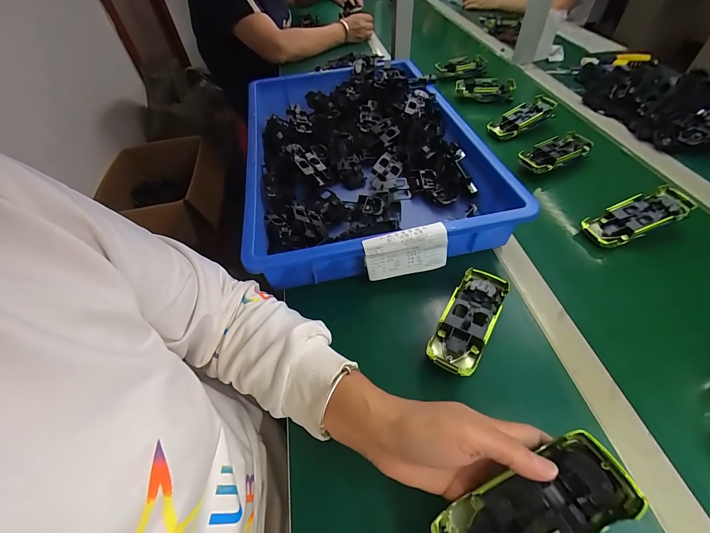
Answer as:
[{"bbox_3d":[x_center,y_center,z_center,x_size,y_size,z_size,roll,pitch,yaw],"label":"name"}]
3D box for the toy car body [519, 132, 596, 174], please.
[{"bbox_3d":[0.360,-0.203,0.559,0.134,0.030,0.061,-25,53,-14],"label":"toy car body"}]

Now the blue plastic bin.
[{"bbox_3d":[0.002,-0.212,0.562,0.359,0.077,0.560,-11,51,-3],"label":"blue plastic bin"}]

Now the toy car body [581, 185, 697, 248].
[{"bbox_3d":[0.404,-0.072,0.449,0.134,0.025,0.056,-25,51,5],"label":"toy car body"}]

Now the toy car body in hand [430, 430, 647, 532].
[{"bbox_3d":[0.121,0.171,0.214,0.131,0.023,0.052,-34,53,5],"label":"toy car body in hand"}]

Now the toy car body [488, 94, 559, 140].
[{"bbox_3d":[0.351,-0.310,0.642,0.146,0.026,0.054,-28,52,0],"label":"toy car body"}]

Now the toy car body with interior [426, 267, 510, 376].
[{"bbox_3d":[0.129,0.064,0.359,0.052,0.037,0.132,25,57,24],"label":"toy car body with interior"}]

